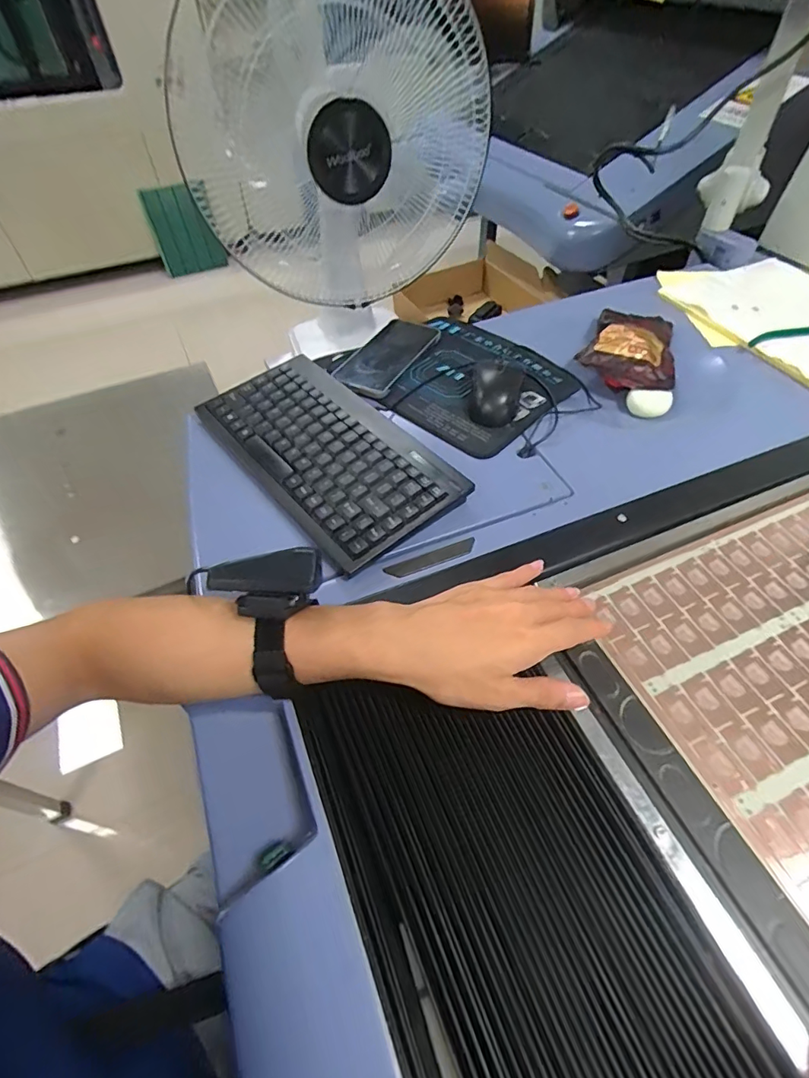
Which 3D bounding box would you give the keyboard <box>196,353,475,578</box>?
[{"bbox_3d":[-0.081,-0.092,0.502,0.147,0.031,0.283,-33,58,-21],"label":"keyboard"}]

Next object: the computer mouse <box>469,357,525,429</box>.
[{"bbox_3d":[0.104,-0.169,0.551,0.056,0.034,0.095,6,53,7],"label":"computer mouse"}]

